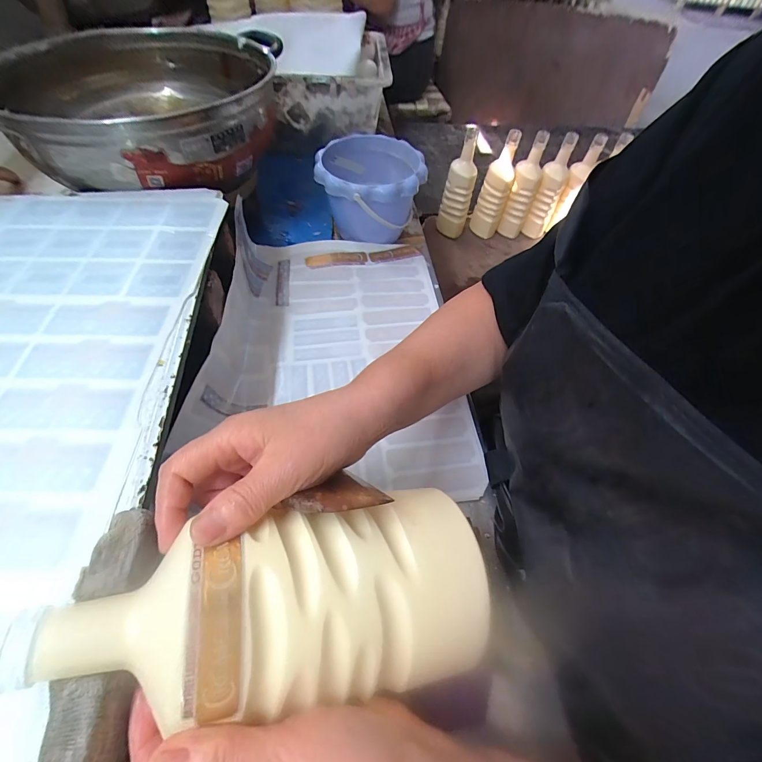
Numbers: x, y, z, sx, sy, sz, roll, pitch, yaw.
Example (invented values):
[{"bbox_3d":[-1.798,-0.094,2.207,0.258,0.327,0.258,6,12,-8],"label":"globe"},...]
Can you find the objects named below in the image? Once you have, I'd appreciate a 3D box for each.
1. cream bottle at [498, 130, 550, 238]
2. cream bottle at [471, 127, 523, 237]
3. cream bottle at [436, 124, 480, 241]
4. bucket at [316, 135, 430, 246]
[{"bbox_3d":[0.404,-0.544,1.014,0.079,0.257,0.071,19,56,7],"label":"cream bottle"},{"bbox_3d":[0.322,-0.541,1.009,0.083,0.257,0.060,16,59,8],"label":"cream bottle"},{"bbox_3d":[0.216,-0.527,0.987,0.081,0.261,0.090,13,55,3],"label":"cream bottle"},{"bbox_3d":[-0.016,-0.279,0.544,0.149,0.116,0.143,1,59,-2],"label":"bucket"}]

